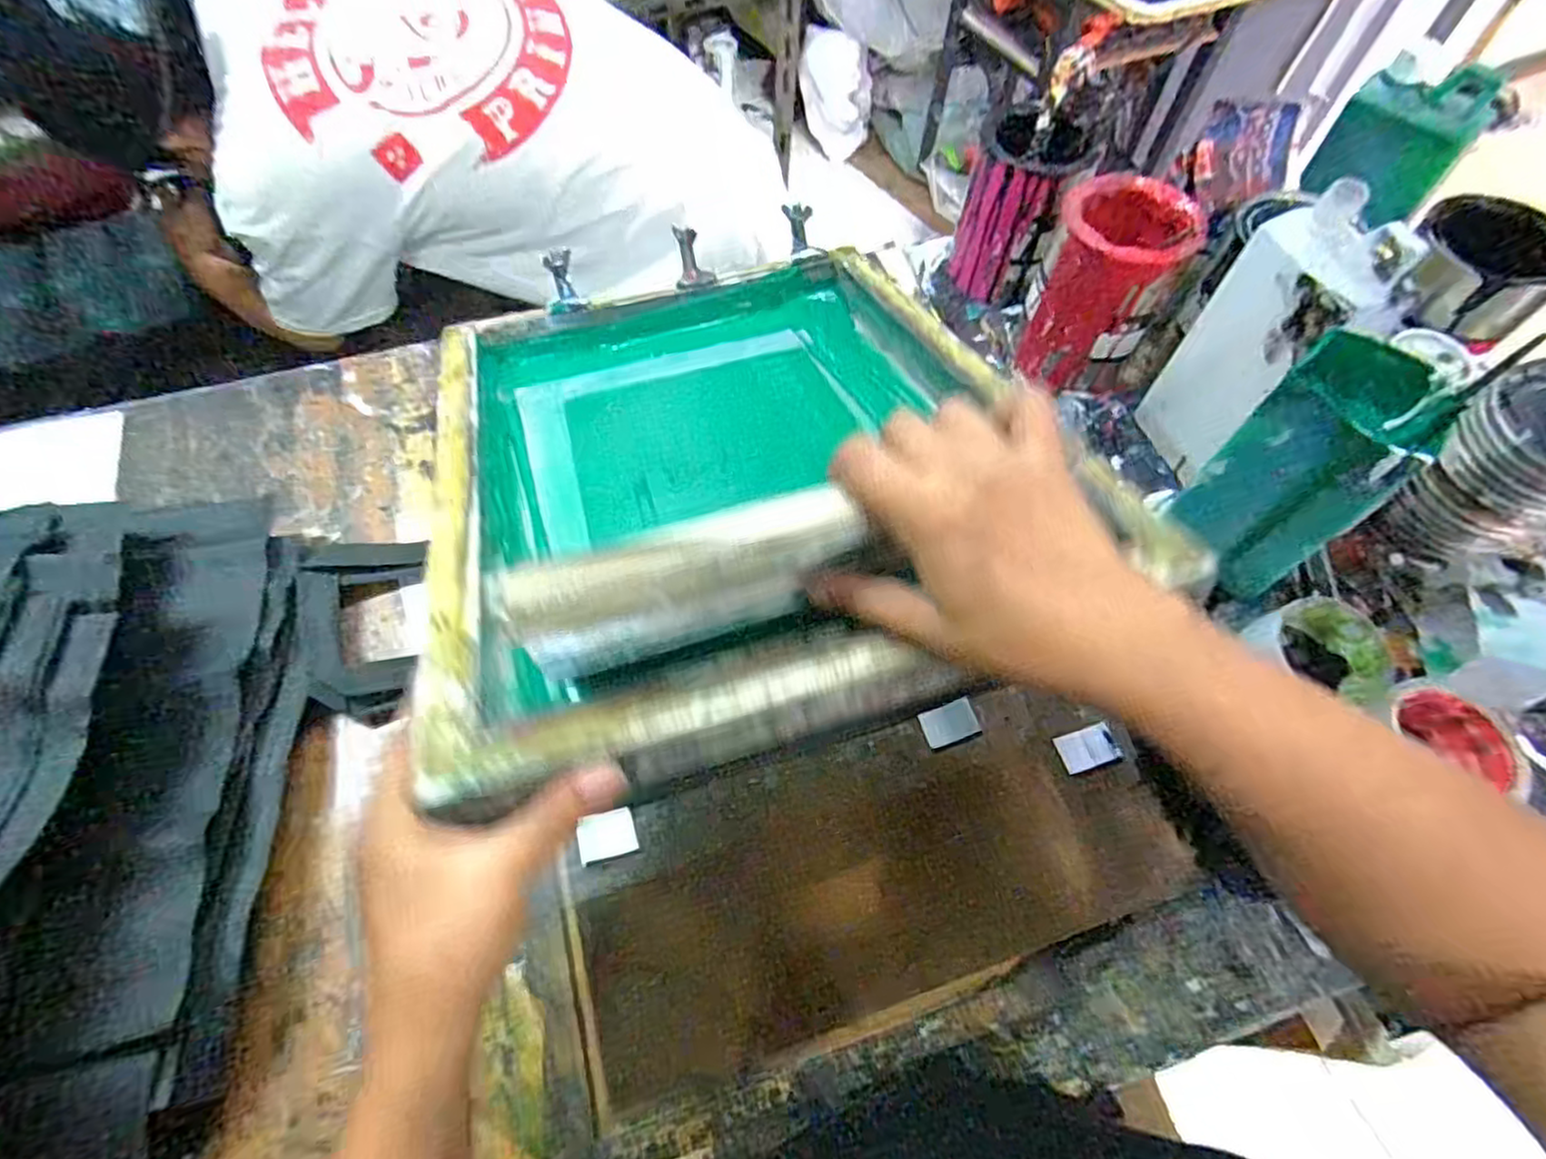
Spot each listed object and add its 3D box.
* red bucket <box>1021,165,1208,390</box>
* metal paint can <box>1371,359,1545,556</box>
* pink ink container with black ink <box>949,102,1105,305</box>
[{"bbox_3d":[0.299,-0.247,0.629,0.120,0.161,0.120,0,61,0],"label":"red bucket"},{"bbox_3d":[0.541,-0.083,0.512,0.097,0.123,0.095,0,61,0],"label":"metal paint can"},{"bbox_3d":[0.239,-0.361,0.693,0.098,0.146,0.089,24,63,11],"label":"pink ink container with black ink"}]

